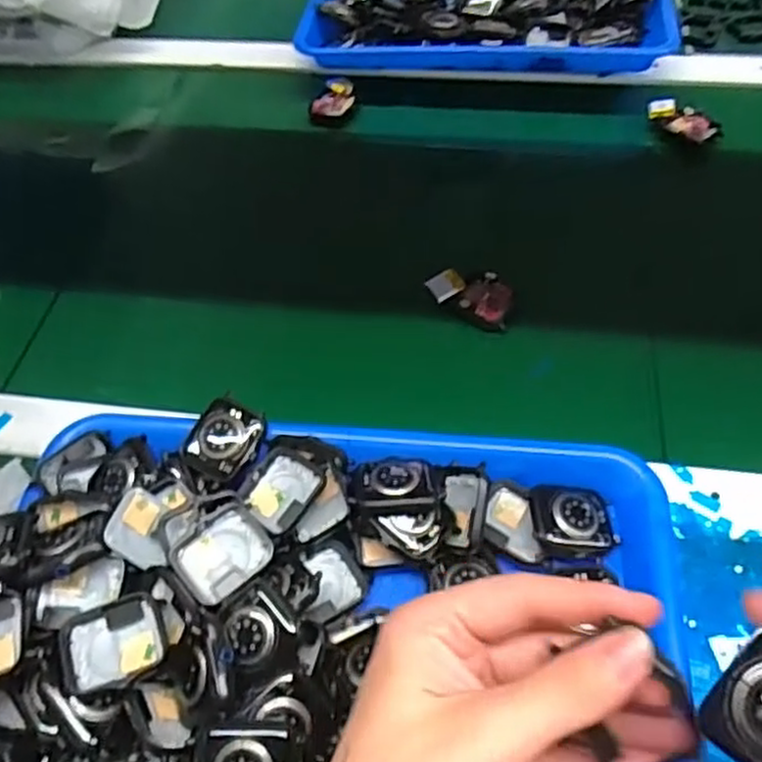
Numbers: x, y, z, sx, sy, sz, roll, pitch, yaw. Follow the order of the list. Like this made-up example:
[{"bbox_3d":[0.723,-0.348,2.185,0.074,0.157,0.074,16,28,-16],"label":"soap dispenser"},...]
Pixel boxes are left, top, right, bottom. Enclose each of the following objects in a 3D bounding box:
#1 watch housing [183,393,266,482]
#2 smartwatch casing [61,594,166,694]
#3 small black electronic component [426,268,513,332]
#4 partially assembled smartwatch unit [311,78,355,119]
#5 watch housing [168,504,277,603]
[{"bbox_3d":[-0.084,0.031,0.384,0.037,0.009,0.040,27,79,13],"label":"watch housing"},{"bbox_3d":[-0.118,0.116,0.319,0.041,0.013,0.034,-23,55,-12],"label":"smartwatch casing"},{"bbox_3d":[0.063,-0.059,0.481,0.056,0.014,0.036,30,61,24],"label":"small black electronic component"},{"bbox_3d":[-0.039,-0.250,0.631,0.034,0.009,0.050,16,57,16],"label":"partially assembled smartwatch unit"},{"bbox_3d":[-0.076,0.082,0.345,0.044,0.008,0.033,-34,58,-19],"label":"watch housing"}]

